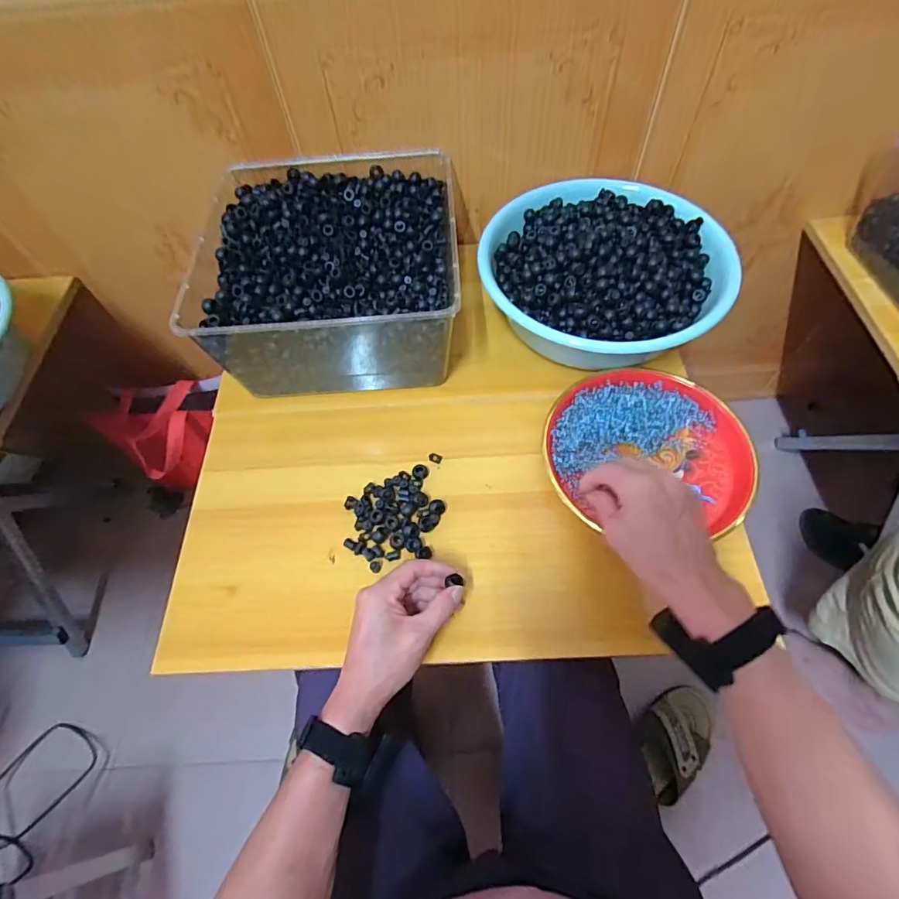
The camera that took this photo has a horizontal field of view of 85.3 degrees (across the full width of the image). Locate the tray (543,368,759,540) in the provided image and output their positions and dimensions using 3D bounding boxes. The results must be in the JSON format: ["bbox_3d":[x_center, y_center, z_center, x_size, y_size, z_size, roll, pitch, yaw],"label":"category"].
[{"bbox_3d":[0.215,-0.007,0.543,0.212,0.027,0.189,0,60,3],"label":"tray"}]

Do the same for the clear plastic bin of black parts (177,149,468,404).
[{"bbox_3d":[-0.139,-0.221,0.621,0.291,0.129,0.283,-4,60,1],"label":"clear plastic bin of black parts"}]

